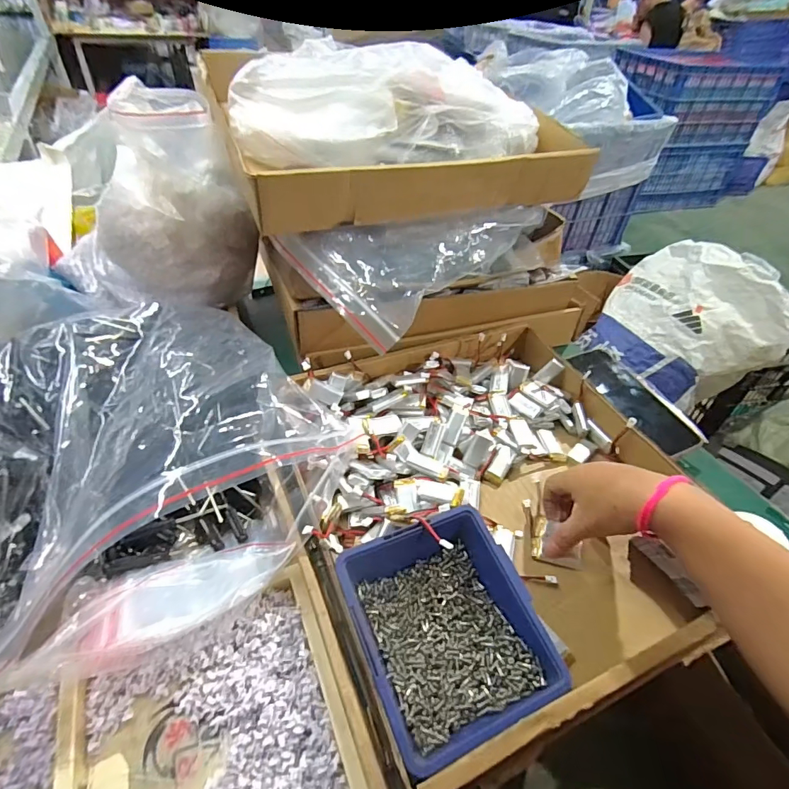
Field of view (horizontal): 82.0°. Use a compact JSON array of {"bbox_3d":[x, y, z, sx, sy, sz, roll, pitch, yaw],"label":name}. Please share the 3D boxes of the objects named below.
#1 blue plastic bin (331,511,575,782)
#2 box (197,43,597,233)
[{"bbox_3d":[0.037,0.166,0.327,0.121,0.049,0.138,-16,47,-21],"label":"blue plastic bin"},{"bbox_3d":[0.025,-0.287,0.496,0.386,0.123,0.208,-12,46,-17],"label":"box"}]

